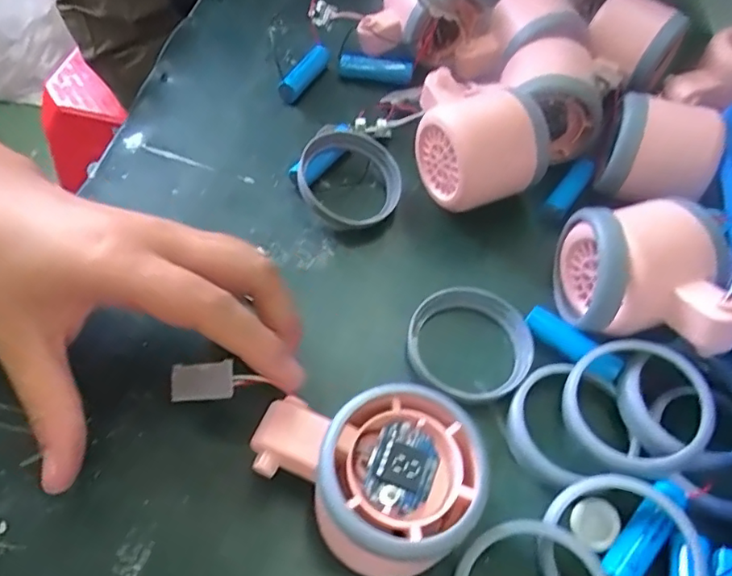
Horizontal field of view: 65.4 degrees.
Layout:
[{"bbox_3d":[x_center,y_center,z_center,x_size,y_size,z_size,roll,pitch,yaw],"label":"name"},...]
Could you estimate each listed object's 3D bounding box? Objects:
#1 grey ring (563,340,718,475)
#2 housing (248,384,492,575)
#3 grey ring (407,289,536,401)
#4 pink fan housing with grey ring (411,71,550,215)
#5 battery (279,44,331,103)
[{"bbox_3d":[0.115,0.050,0.244,0.059,0.008,0.056,-7,58,12],"label":"grey ring"},{"bbox_3d":[0.004,0.066,0.215,0.079,0.051,0.060,35,59,19],"label":"housing"},{"bbox_3d":[0.050,0.025,0.272,0.058,0.012,0.056,2,55,-3],"label":"grey ring"},{"bbox_3d":[0.060,-0.084,0.311,0.059,0.067,0.071,1,55,-4],"label":"pink fan housing with grey ring"},{"bbox_3d":[-0.041,-0.141,0.376,0.011,0.018,0.052,23,56,12],"label":"battery"}]

